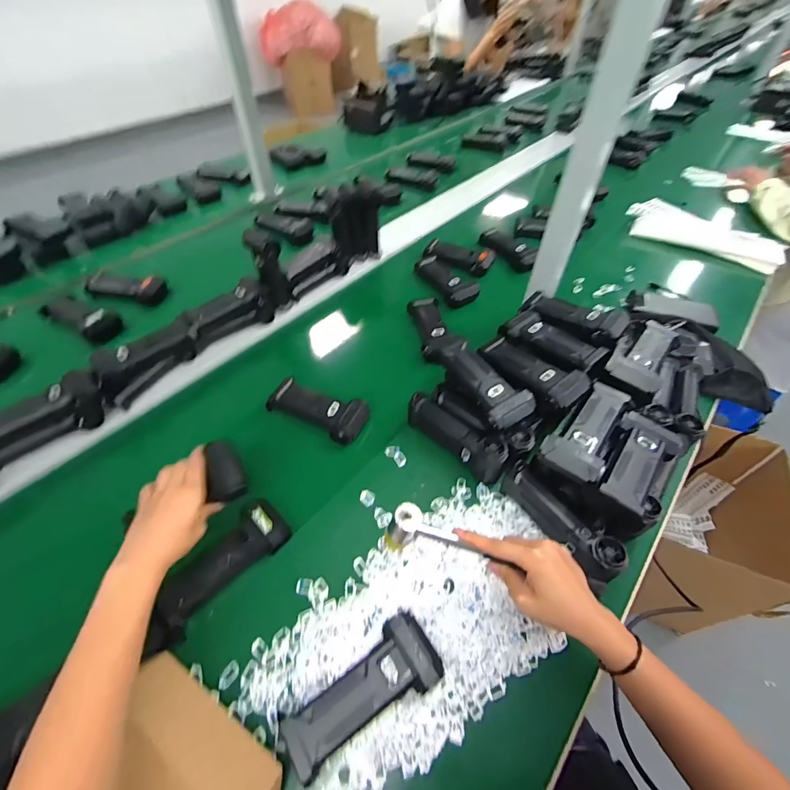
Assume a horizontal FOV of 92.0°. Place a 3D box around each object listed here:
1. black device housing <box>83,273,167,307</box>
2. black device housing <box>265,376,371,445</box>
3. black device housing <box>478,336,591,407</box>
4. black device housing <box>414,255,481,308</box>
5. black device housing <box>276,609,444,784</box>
[{"bbox_3d":[-0.581,-0.227,0.818,0.181,0.048,0.061,3,51,2],"label":"black device housing"},{"bbox_3d":[-0.126,0.021,0.607,0.160,0.035,0.072,17,53,13],"label":"black device housing"},{"bbox_3d":[0.192,-0.037,0.546,0.156,0.038,0.085,35,58,24],"label":"black device housing"},{"bbox_3d":[0.106,-0.256,0.828,0.075,0.025,0.162,-29,57,-22],"label":"black device housing"},{"bbox_3d":[-0.030,0.291,0.373,0.154,0.038,0.068,-27,56,-21],"label":"black device housing"}]

